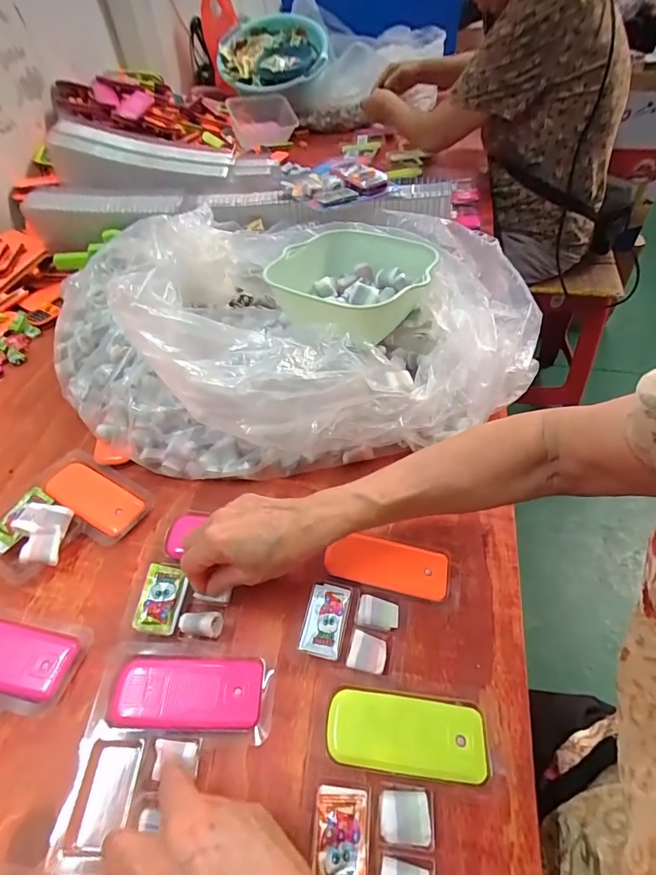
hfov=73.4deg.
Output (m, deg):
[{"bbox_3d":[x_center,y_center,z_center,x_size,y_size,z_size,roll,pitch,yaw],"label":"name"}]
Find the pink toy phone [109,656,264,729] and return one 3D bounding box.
[{"bbox_3d":[-0.100,0.187,0.323,0.103,0.020,0.044,-1,47,2],"label":"pink toy phone"}]

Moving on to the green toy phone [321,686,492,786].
[{"bbox_3d":[0.053,0.204,0.303,0.105,0.018,0.044,3,48,6],"label":"green toy phone"}]

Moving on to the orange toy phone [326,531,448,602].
[{"bbox_3d":[0.051,0.108,0.380,0.102,0.007,0.044,13,52,4],"label":"orange toy phone"}]

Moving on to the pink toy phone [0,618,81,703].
[{"bbox_3d":[-0.253,0.171,0.345,0.104,0.024,0.046,7,48,10],"label":"pink toy phone"}]

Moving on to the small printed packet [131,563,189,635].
[{"bbox_3d":[-0.134,0.130,0.357,0.034,0.005,0.052,12,49,-5],"label":"small printed packet"}]

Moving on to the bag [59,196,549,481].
[{"bbox_3d":[-0.054,-0.151,0.534,0.566,0.161,0.421,12,49,14],"label":"bag"}]

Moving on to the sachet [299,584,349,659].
[{"bbox_3d":[-0.002,0.147,0.353,0.030,0.014,0.054,8,48,10],"label":"sachet"}]

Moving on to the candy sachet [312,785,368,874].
[{"bbox_3d":[0.008,0.239,0.258,0.031,0.012,0.052,8,50,-3],"label":"candy sachet"}]

